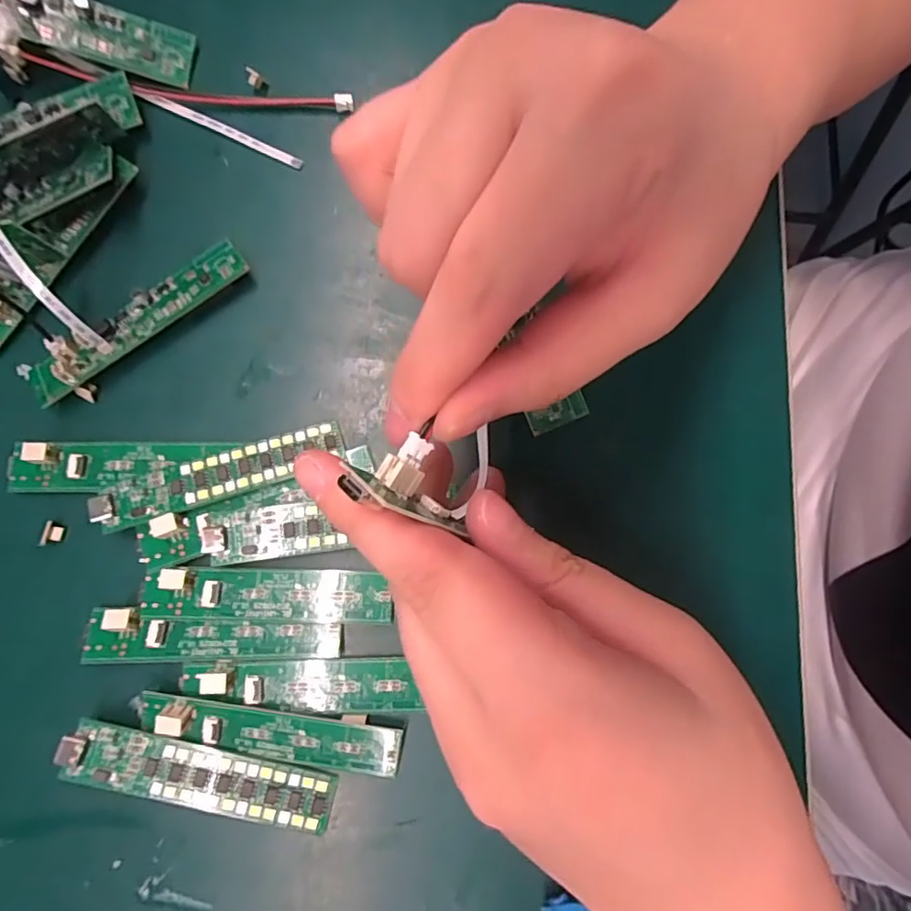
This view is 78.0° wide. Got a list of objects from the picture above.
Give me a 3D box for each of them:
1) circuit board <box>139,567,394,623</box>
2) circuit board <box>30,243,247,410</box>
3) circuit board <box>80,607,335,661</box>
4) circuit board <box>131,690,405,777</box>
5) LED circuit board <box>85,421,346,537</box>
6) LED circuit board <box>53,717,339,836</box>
[{"bbox_3d":[-0.065,0.046,0.188,0.078,0.008,0.016,2,80,-1],"label":"circuit board"},{"bbox_3d":[-0.115,-0.051,0.203,0.084,0.015,0.020,-37,83,-7],"label":"circuit board"},{"bbox_3d":[-0.080,0.059,0.184,0.083,0.007,0.017,0,80,-1],"label":"circuit board"},{"bbox_3d":[-0.061,0.089,0.178,0.086,0.008,0.016,9,80,1],"label":"circuit board"},{"bbox_3d":[-0.081,0.006,0.195,0.083,0.010,0.017,-18,81,-4],"label":"LED circuit board"},{"bbox_3d":[-0.080,0.101,0.177,0.083,0.010,0.017,14,80,2],"label":"LED circuit board"}]

